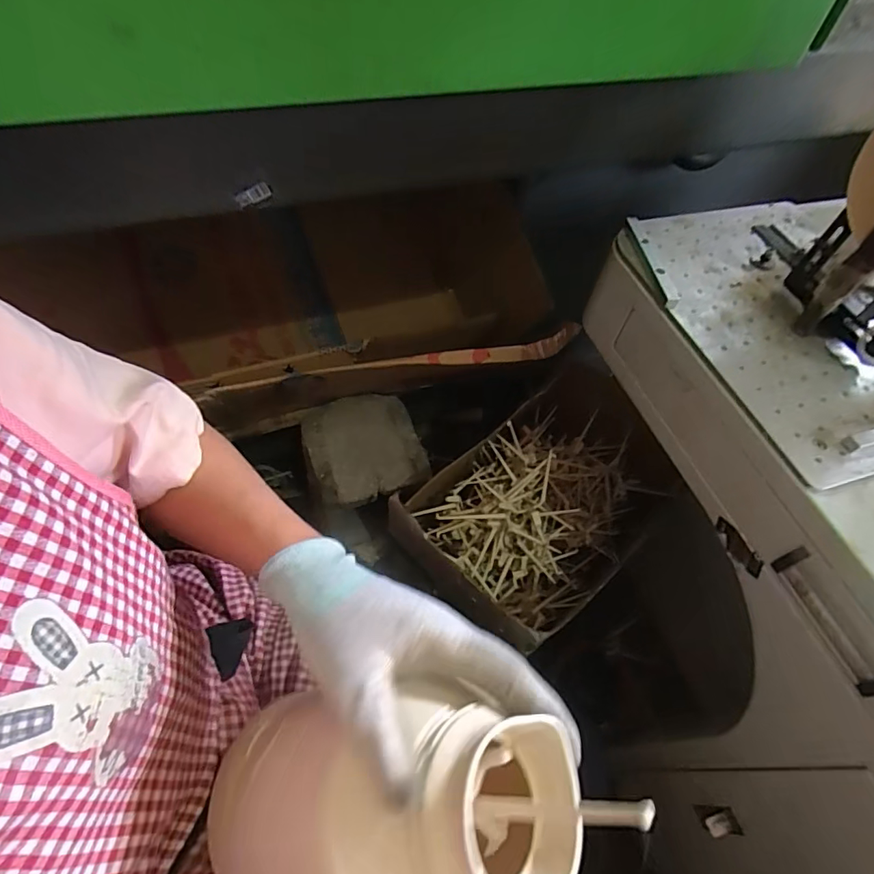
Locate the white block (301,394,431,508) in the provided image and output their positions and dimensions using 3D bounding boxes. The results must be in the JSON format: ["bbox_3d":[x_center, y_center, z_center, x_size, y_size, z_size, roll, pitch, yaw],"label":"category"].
[{"bbox_3d":[-0.125,0.016,0.852,0.188,0.045,0.186,-12,57,-13],"label":"white block"}]

